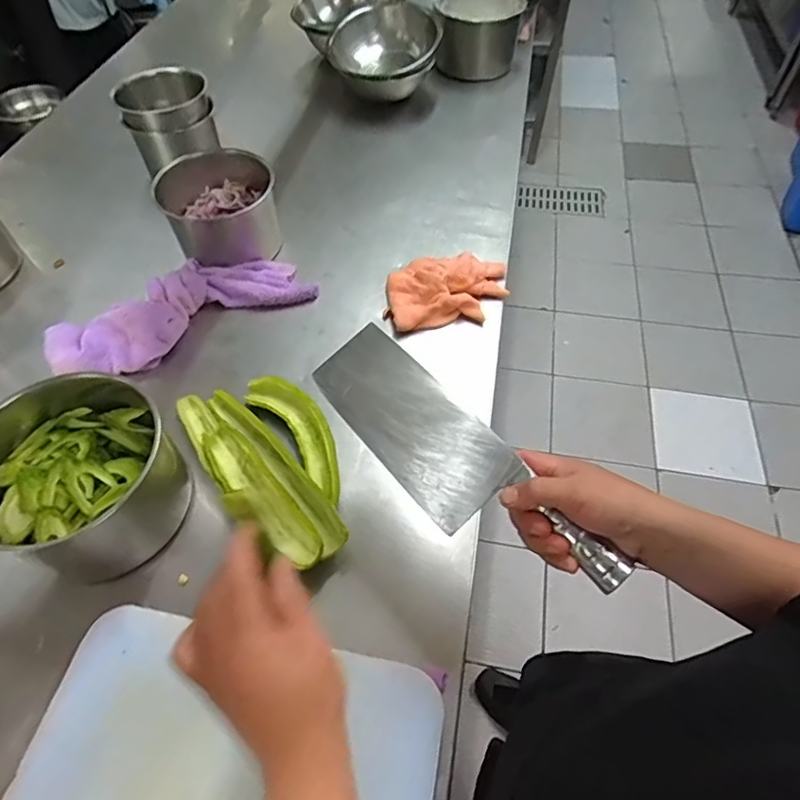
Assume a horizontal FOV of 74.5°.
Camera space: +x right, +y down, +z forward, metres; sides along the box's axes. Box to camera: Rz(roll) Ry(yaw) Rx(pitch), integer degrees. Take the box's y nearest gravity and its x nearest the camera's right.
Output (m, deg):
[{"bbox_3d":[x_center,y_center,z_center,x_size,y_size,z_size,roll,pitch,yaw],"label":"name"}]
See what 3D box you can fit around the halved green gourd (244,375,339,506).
[{"bbox_3d":[-0.118,0.037,0.641,0.059,0.034,0.207,-34,60,-20],"label":"halved green gourd"}]

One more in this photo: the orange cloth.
[{"bbox_3d":[0.071,-0.162,0.783,0.180,0.057,0.110,-7,55,-3],"label":"orange cloth"}]

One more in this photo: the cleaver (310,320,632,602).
[{"bbox_3d":[0.047,0.051,0.457,0.309,0.030,0.089,40,65,22],"label":"cleaver"}]

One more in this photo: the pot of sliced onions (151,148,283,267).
[{"bbox_3d":[-0.277,-0.298,0.830,0.160,0.136,0.165,-1,54,1],"label":"pot of sliced onions"}]

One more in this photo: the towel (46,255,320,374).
[{"bbox_3d":[-0.315,-0.136,0.754,0.356,0.072,0.129,-28,58,-17],"label":"towel"}]

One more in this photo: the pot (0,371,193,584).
[{"bbox_3d":[-0.352,0.079,0.578,0.190,0.115,0.200,-1,54,1],"label":"pot"}]

